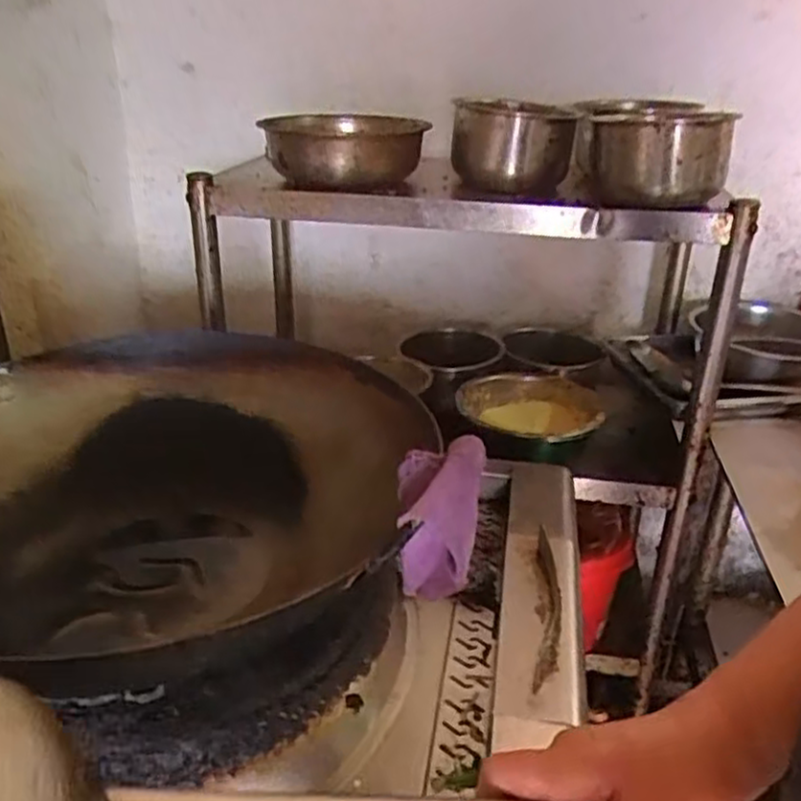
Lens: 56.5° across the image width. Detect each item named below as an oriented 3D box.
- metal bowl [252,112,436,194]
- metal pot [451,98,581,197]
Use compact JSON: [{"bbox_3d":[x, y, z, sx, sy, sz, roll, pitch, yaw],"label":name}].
[{"bbox_3d":[-0.082,-0.383,1.147,0.230,0.086,0.287,-2,26,-6],"label":"metal bowl"},{"bbox_3d":[0.167,-0.382,1.116,0.178,0.117,0.179,3,26,5],"label":"metal pot"}]

